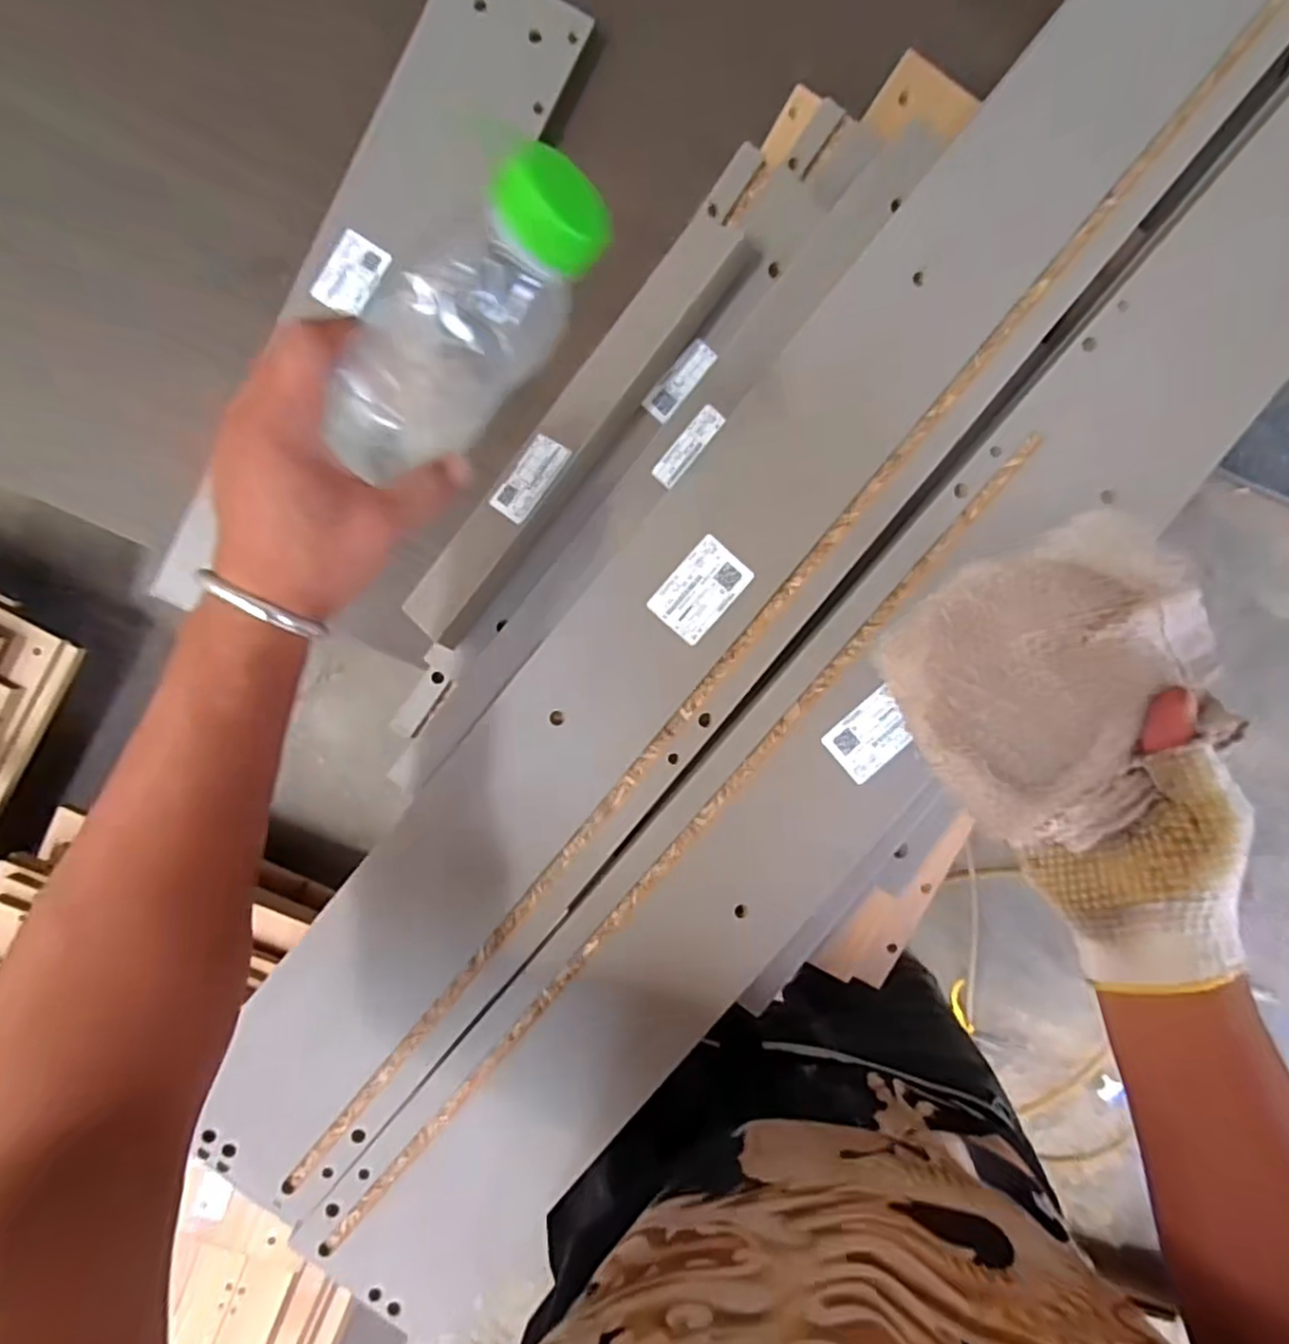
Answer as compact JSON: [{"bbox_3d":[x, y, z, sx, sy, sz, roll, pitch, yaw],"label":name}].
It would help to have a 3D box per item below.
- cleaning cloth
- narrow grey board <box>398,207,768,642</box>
[{"bbox_3d":[0.210,0.003,0.356,0.145,0.028,0.138,-30,70,18],"label":"cleaning cloth"},{"bbox_3d":[-0.046,-0.164,0.474,0.049,0.027,0.337,38,93,-4],"label":"narrow grey board"}]

